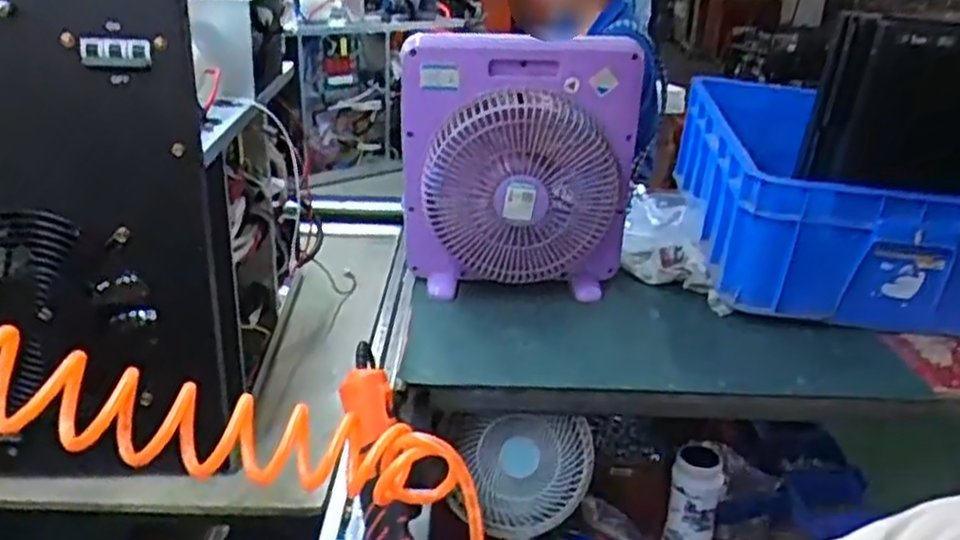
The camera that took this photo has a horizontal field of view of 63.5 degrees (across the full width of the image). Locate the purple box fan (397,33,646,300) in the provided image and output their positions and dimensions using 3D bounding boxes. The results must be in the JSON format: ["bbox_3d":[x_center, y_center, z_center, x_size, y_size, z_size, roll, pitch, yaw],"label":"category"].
[{"bbox_3d":[0.050,-0.123,1.034,0.307,0.348,0.111,3,23,5],"label":"purple box fan"}]

